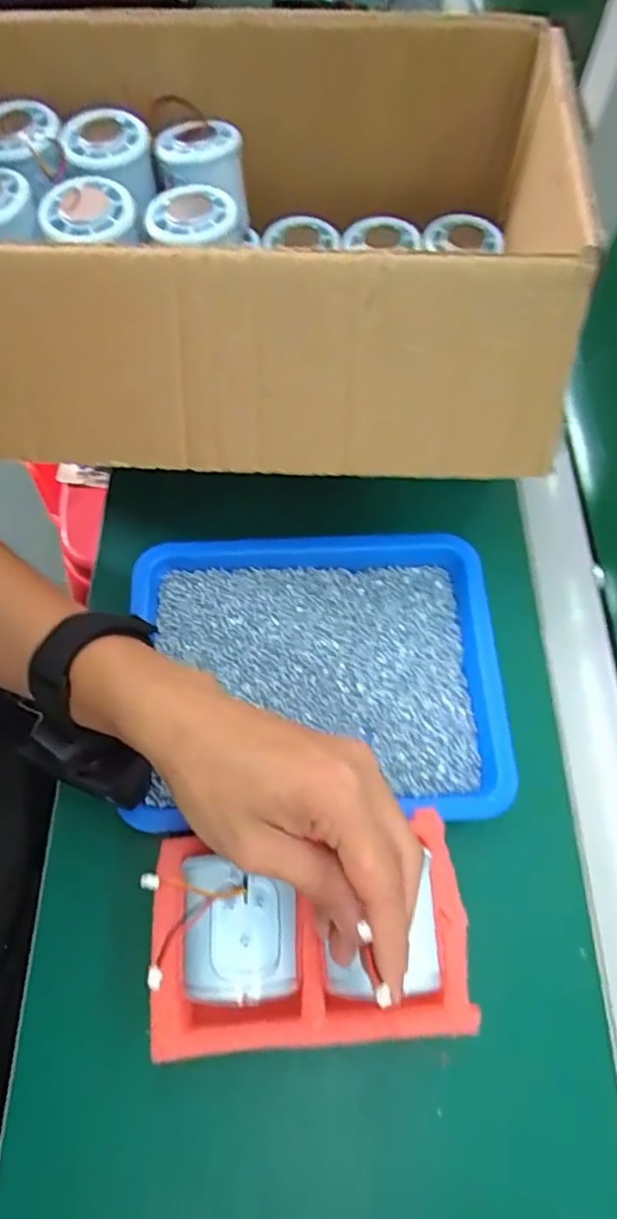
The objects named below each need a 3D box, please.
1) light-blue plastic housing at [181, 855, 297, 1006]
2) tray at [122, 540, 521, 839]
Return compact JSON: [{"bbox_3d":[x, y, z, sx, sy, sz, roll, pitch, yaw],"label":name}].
[{"bbox_3d":[-0.031,0.144,0.276,0.049,0.030,0.056,-1,65,0],"label":"light-blue plastic housing"},{"bbox_3d":[0.006,0.038,0.367,0.217,0.027,0.170,-2,65,-1],"label":"tray"}]

